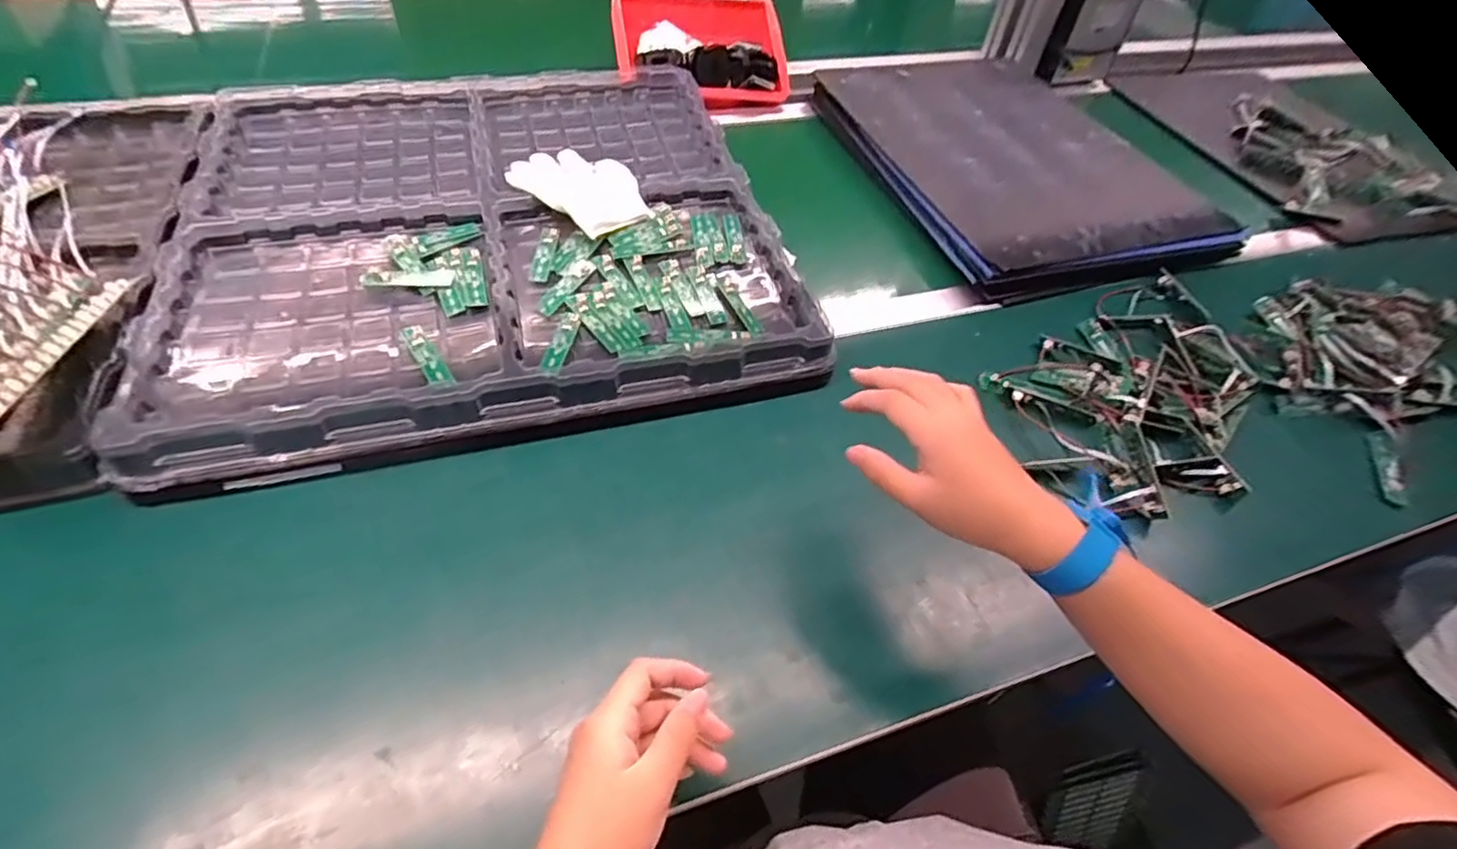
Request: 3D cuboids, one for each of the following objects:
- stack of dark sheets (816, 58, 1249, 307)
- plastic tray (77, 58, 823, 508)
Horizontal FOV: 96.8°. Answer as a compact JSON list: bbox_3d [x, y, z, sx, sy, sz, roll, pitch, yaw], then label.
[{"bbox_3d":[0.381,-0.360,0.861,0.397,0.039,0.501,-9,51,-14],"label":"stack of dark sheets"},{"bbox_3d":[-0.251,-0.202,0.683,0.562,0.068,0.552,-11,52,-15],"label":"plastic tray"}]

